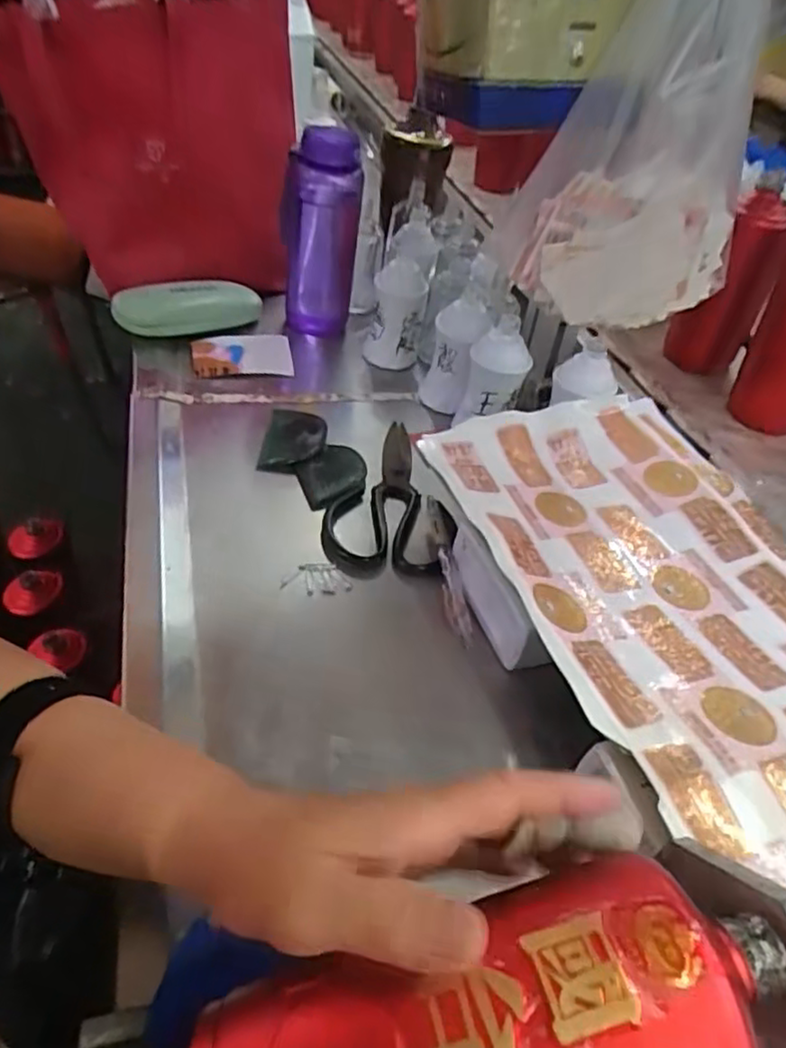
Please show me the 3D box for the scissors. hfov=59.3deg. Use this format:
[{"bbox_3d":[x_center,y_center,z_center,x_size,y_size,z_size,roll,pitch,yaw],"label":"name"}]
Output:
[{"bbox_3d":[0.004,-0.025,0.587,0.100,0.026,0.192,9,42,3],"label":"scissors"}]

